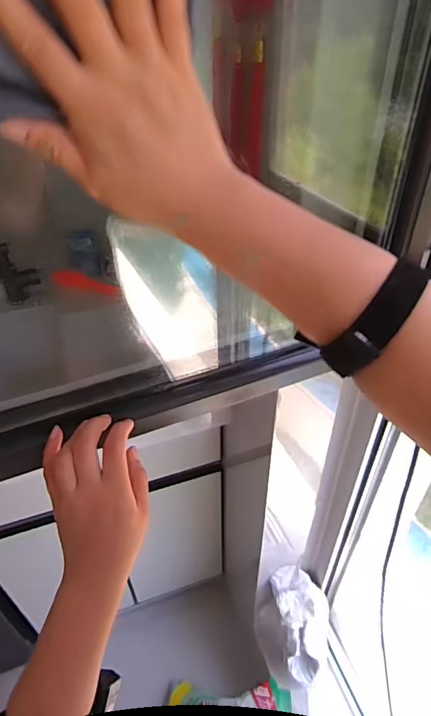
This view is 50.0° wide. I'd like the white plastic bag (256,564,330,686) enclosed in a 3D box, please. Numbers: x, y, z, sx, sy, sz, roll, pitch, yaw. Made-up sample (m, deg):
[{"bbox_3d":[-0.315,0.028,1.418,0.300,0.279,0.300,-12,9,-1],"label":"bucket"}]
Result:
[{"bbox_3d":[0.181,0.610,1.051,0.166,0.290,0.100,3,19,5],"label":"white plastic bag"}]

